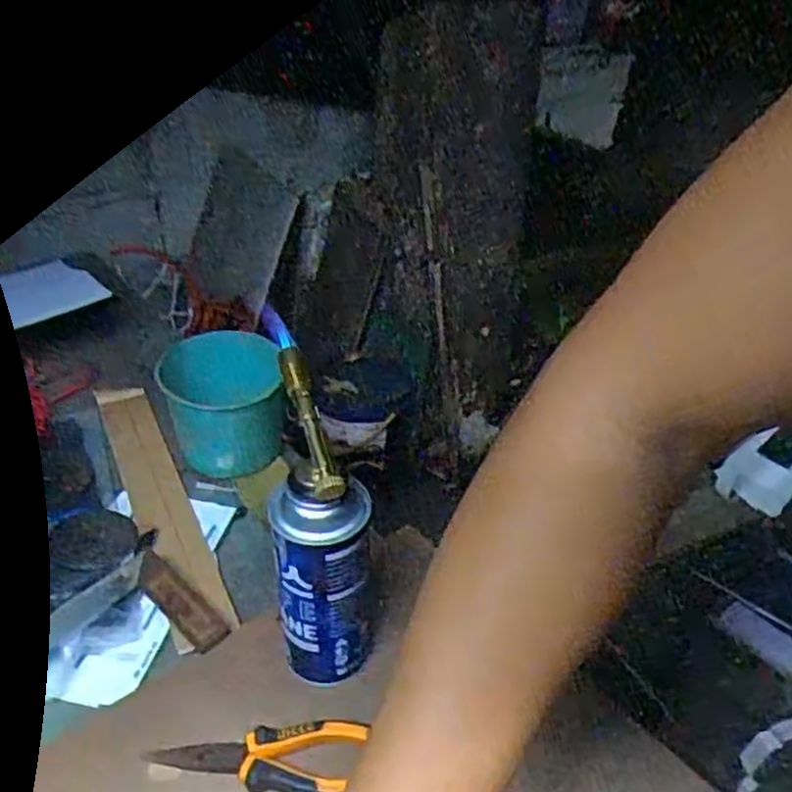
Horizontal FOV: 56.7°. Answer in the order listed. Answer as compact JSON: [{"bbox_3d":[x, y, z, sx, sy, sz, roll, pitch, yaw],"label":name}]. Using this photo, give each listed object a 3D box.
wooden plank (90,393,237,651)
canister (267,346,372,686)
[{"bbox_3d":[-0.237,0.089,0.716,0.061,0.021,0.386,-14,39,-24],"label":"wooden plank"},{"bbox_3d":[-0.052,0.099,0.519,0.064,0.236,0.095,-1,35,-7],"label":"canister"}]

